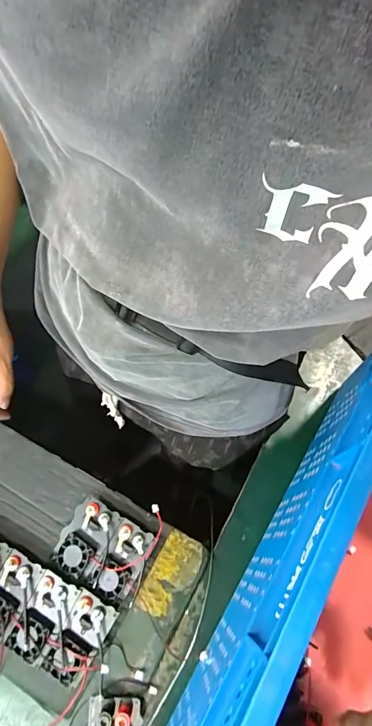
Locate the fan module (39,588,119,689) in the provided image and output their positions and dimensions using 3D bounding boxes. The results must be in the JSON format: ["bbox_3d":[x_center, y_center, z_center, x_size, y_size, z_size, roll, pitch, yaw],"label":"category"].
[{"bbox_3d":[-0.120,0.311,0.460,0.050,0.027,0.088,27,68,9],"label":"fan module"}]

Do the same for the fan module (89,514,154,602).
[{"bbox_3d":[-0.077,0.236,0.495,0.050,0.030,0.081,25,68,8],"label":"fan module"}]

